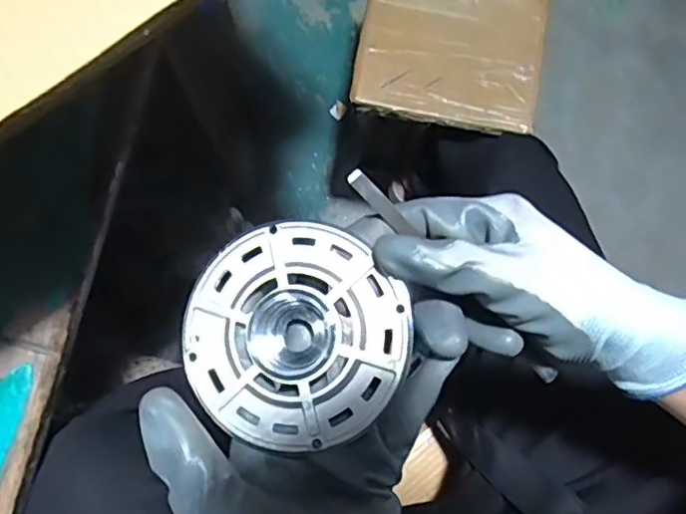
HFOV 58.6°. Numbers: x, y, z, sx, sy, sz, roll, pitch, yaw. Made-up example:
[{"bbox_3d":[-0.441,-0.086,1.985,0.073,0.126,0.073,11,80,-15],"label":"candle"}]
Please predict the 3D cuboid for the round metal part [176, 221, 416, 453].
[{"bbox_3d":[-0.025,0.037,0.297,0.102,0.021,0.106,0,77,-1],"label":"round metal part"}]

